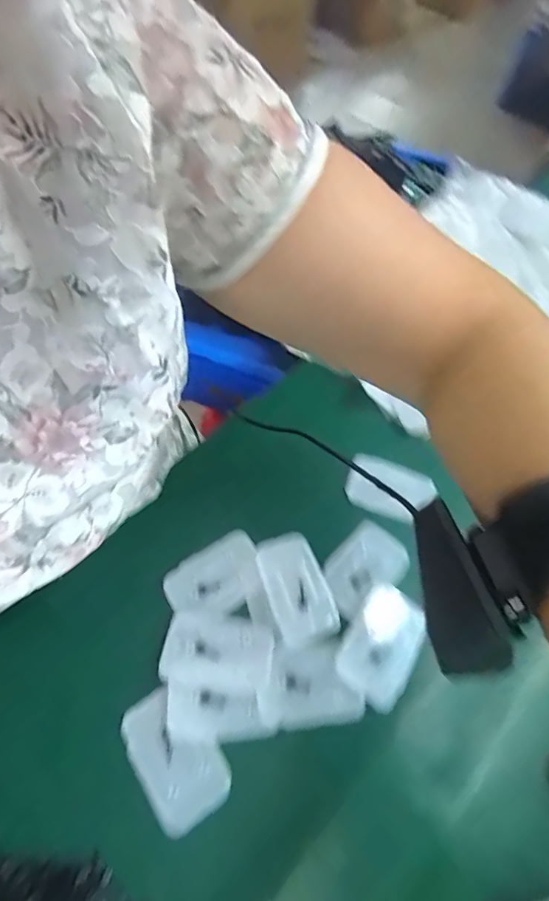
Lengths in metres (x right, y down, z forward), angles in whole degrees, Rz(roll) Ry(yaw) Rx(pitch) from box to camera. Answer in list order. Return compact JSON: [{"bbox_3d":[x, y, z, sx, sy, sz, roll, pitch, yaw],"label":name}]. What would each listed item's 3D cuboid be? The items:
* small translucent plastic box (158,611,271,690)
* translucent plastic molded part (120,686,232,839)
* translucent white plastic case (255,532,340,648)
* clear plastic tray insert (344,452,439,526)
[{"bbox_3d":[-0.037,0.130,0.306,0.067,0.008,0.042,6,59,-1],"label":"small translucent plastic box"},{"bbox_3d":[-0.060,0.183,0.280,0.045,0.011,0.072,-31,67,-21],"label":"translucent plastic molded part"},{"bbox_3d":[0.014,0.096,0.331,0.043,0.010,0.073,-17,63,-14],"label":"translucent white plastic case"},{"bbox_3d":[0.094,0.031,0.383,0.068,0.006,0.050,22,60,8],"label":"clear plastic tray insert"}]

